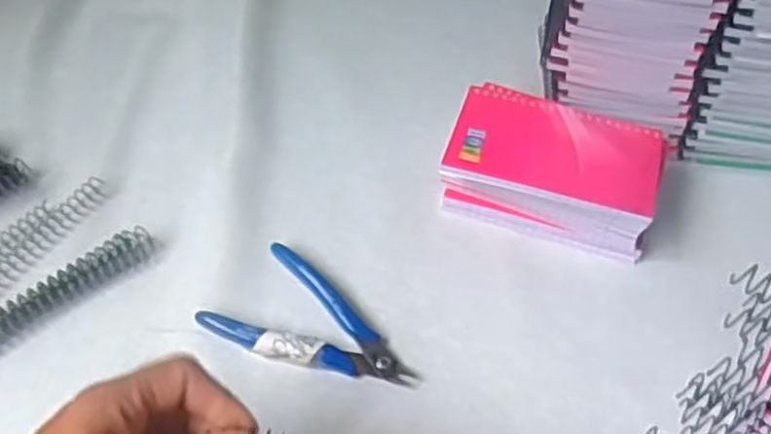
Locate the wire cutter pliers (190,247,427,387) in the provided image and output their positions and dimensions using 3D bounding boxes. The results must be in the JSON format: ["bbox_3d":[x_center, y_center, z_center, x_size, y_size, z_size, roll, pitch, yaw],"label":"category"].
[{"bbox_3d":[-0.043,0.069,0.449,0.119,0.013,0.072,35,58,22],"label":"wire cutter pliers"}]

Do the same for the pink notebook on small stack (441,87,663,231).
[{"bbox_3d":[0.109,-0.042,0.498,0.129,0.014,0.077,16,57,8],"label":"pink notebook on small stack"}]

